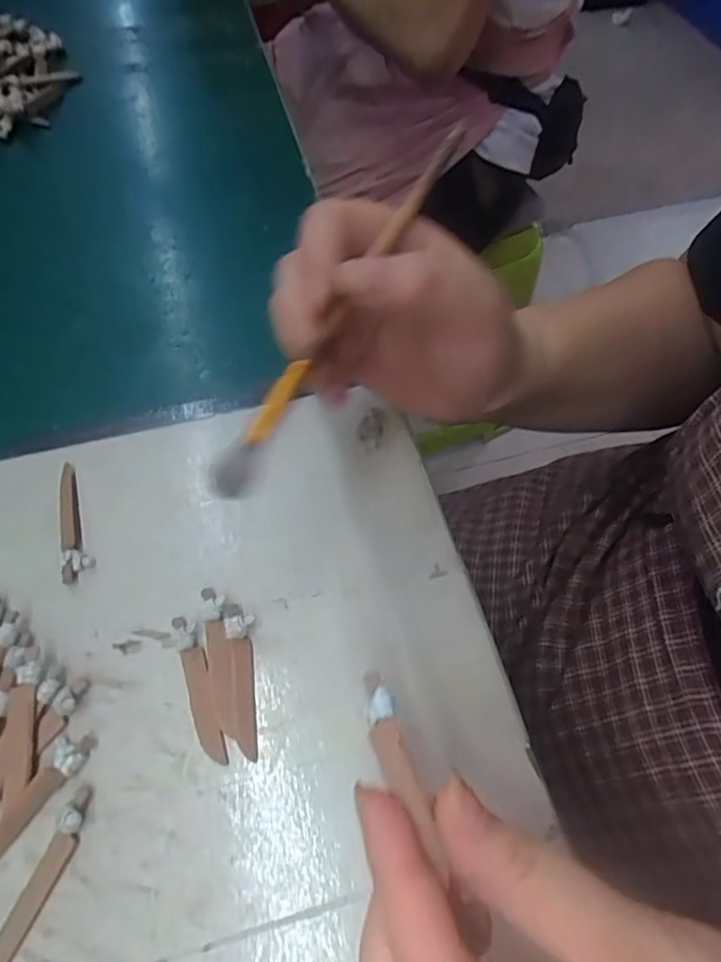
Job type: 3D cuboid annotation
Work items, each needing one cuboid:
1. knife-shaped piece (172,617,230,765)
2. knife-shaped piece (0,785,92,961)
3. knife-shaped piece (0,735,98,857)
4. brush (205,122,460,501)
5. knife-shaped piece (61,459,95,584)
[{"bbox_3d":[-0.064,0.081,0.230,0.010,0.009,0.059,-18,62,-10],"label":"knife-shaped piece"},{"bbox_3d":[-0.110,0.136,0.198,0.009,0.009,0.059,19,62,10],"label":"knife-shaped piece"},{"bbox_3d":[-0.121,0.117,0.210,0.012,0.006,0.058,31,65,16],"label":"knife-shaped piece"},{"bbox_3d":[-0.004,-0.066,0.203,0.011,0.010,0.168,25,73,13],"label":"brush"},{"bbox_3d":[-0.130,0.017,0.265,0.012,0.006,0.058,-13,62,-8],"label":"knife-shaped piece"}]

